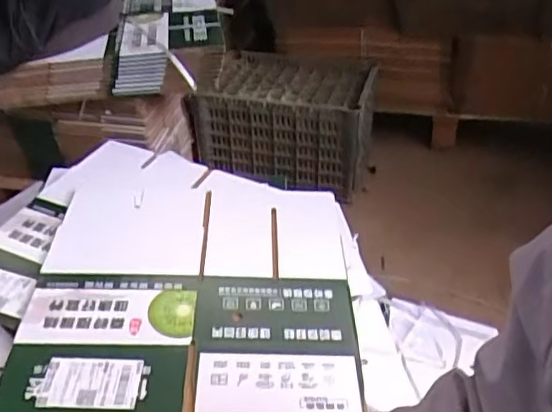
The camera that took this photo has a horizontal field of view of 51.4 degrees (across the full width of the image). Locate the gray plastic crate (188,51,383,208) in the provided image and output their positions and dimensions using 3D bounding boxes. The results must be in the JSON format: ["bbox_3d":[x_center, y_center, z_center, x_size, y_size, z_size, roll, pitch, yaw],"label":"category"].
[{"bbox_3d":[0.034,-0.247,1.646,0.462,0.262,0.280,9,39,15],"label":"gray plastic crate"}]

